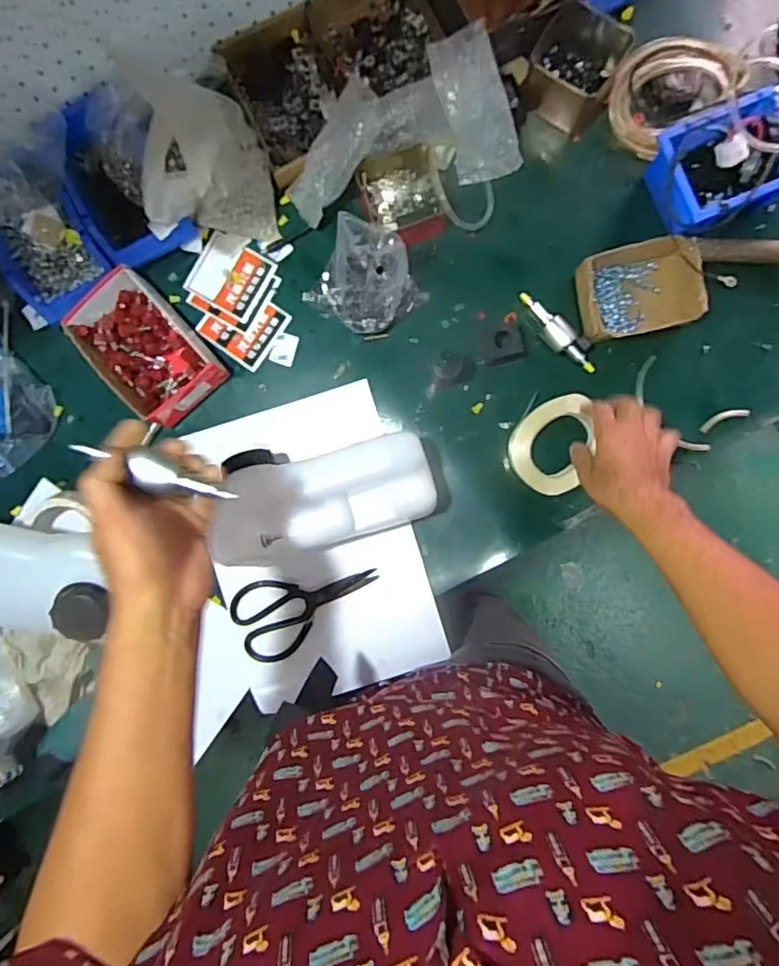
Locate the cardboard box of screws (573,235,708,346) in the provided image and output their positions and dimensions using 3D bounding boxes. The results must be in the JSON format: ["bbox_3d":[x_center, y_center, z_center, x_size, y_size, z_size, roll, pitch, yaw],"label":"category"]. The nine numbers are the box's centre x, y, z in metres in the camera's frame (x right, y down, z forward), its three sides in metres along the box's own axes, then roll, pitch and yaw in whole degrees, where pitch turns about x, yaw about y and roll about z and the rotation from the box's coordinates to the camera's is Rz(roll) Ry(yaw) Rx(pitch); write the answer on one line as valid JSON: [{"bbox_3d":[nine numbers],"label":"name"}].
[{"bbox_3d":[0.310,-0.238,0.695,0.140,0.053,0.108,-11,90,2],"label":"cardboard box of screws"}]

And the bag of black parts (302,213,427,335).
[{"bbox_3d":[-0.032,-0.251,0.698,0.119,0.088,0.114,43,92,1],"label":"bag of black parts"}]

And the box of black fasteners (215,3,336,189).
[{"bbox_3d":[-0.124,-0.494,0.716,0.126,0.055,0.175,-24,89,2],"label":"box of black fasteners"}]

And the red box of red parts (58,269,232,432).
[{"bbox_3d":[-0.314,-0.174,0.726,0.118,0.068,0.192,-41,89,2],"label":"red box of red parts"}]

